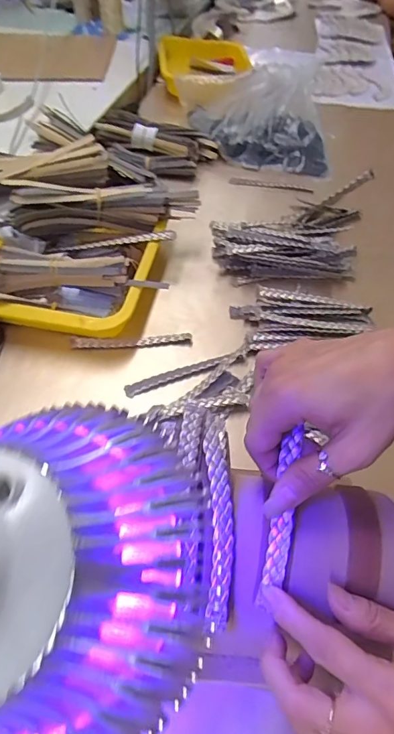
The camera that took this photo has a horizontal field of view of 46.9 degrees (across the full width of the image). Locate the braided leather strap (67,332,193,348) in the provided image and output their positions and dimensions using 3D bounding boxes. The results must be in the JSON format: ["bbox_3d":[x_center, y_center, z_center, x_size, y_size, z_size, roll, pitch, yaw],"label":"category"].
[{"bbox_3d":[-0.074,-0.030,0.512,0.134,0.006,0.013,-3,51,-5],"label":"braided leather strap"}]

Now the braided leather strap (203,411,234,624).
[{"bbox_3d":[0.013,0.085,0.282,0.015,0.026,0.127,1,51,-2],"label":"braided leather strap"}]

